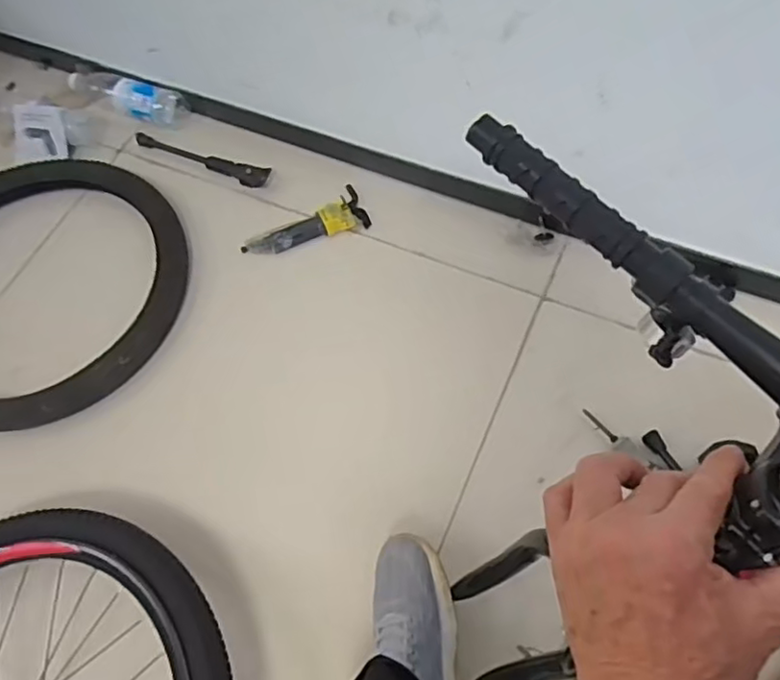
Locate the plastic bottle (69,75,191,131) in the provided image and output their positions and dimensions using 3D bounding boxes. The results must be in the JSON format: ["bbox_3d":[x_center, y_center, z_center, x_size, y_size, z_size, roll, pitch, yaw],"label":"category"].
[{"bbox_3d":[-0.486,-0.452,1.186,0.235,0.058,0.073,25,67,14],"label":"plastic bottle"}]

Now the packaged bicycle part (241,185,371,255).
[{"bbox_3d":[-0.140,-0.183,1.058,0.209,0.029,0.073,-23,64,-9],"label":"packaged bicycle part"}]

